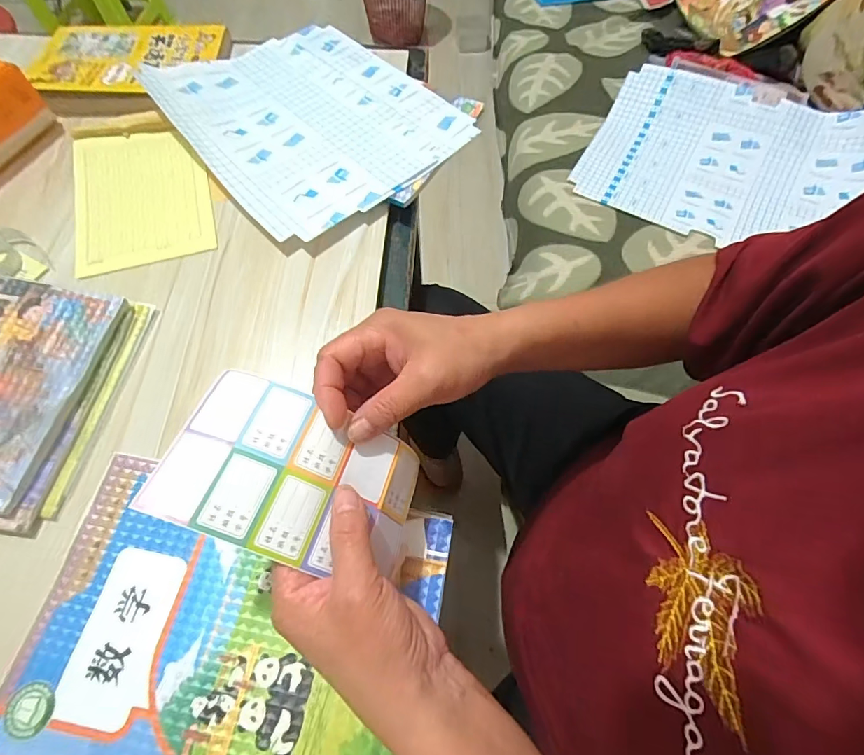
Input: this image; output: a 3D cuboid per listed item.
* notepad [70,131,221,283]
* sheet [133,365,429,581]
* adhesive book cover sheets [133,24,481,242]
[{"bbox_3d":[-0.300,-0.191,0.454,0.131,0.014,0.180,-16,66,-8],"label":"notepad"},{"bbox_3d":[-0.073,0.057,0.250,0.136,0.023,0.087,26,58,-13],"label":"sheet"},{"bbox_3d":[-0.138,-0.297,0.486,0.258,0.033,0.301,-41,71,-18],"label":"adhesive book cover sheets"}]

